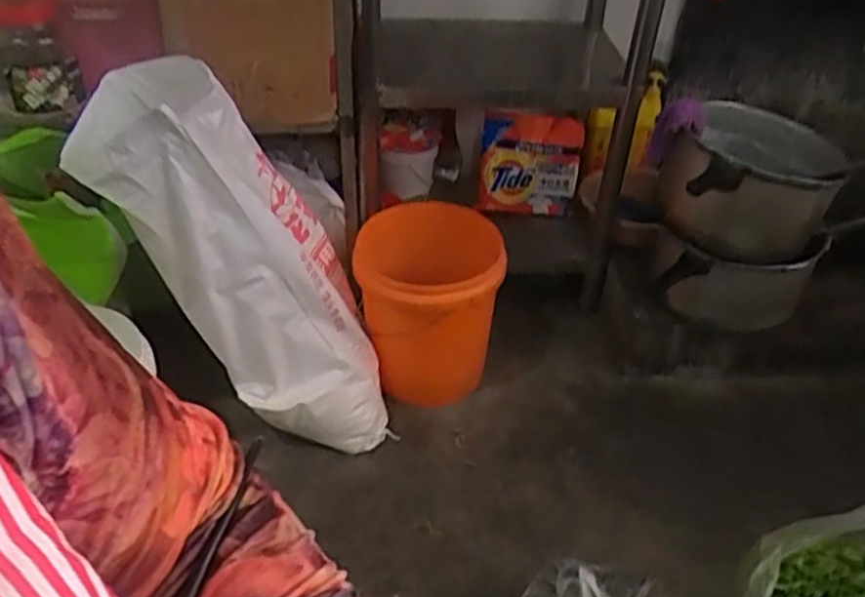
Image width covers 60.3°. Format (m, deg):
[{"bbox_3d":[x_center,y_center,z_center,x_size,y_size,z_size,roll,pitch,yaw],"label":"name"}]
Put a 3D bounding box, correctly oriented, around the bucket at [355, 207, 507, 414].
[{"bbox_3d":[-0.010,-0.005,1.625,0.295,0.359,0.355,0,39,-1],"label":"bucket"}]

